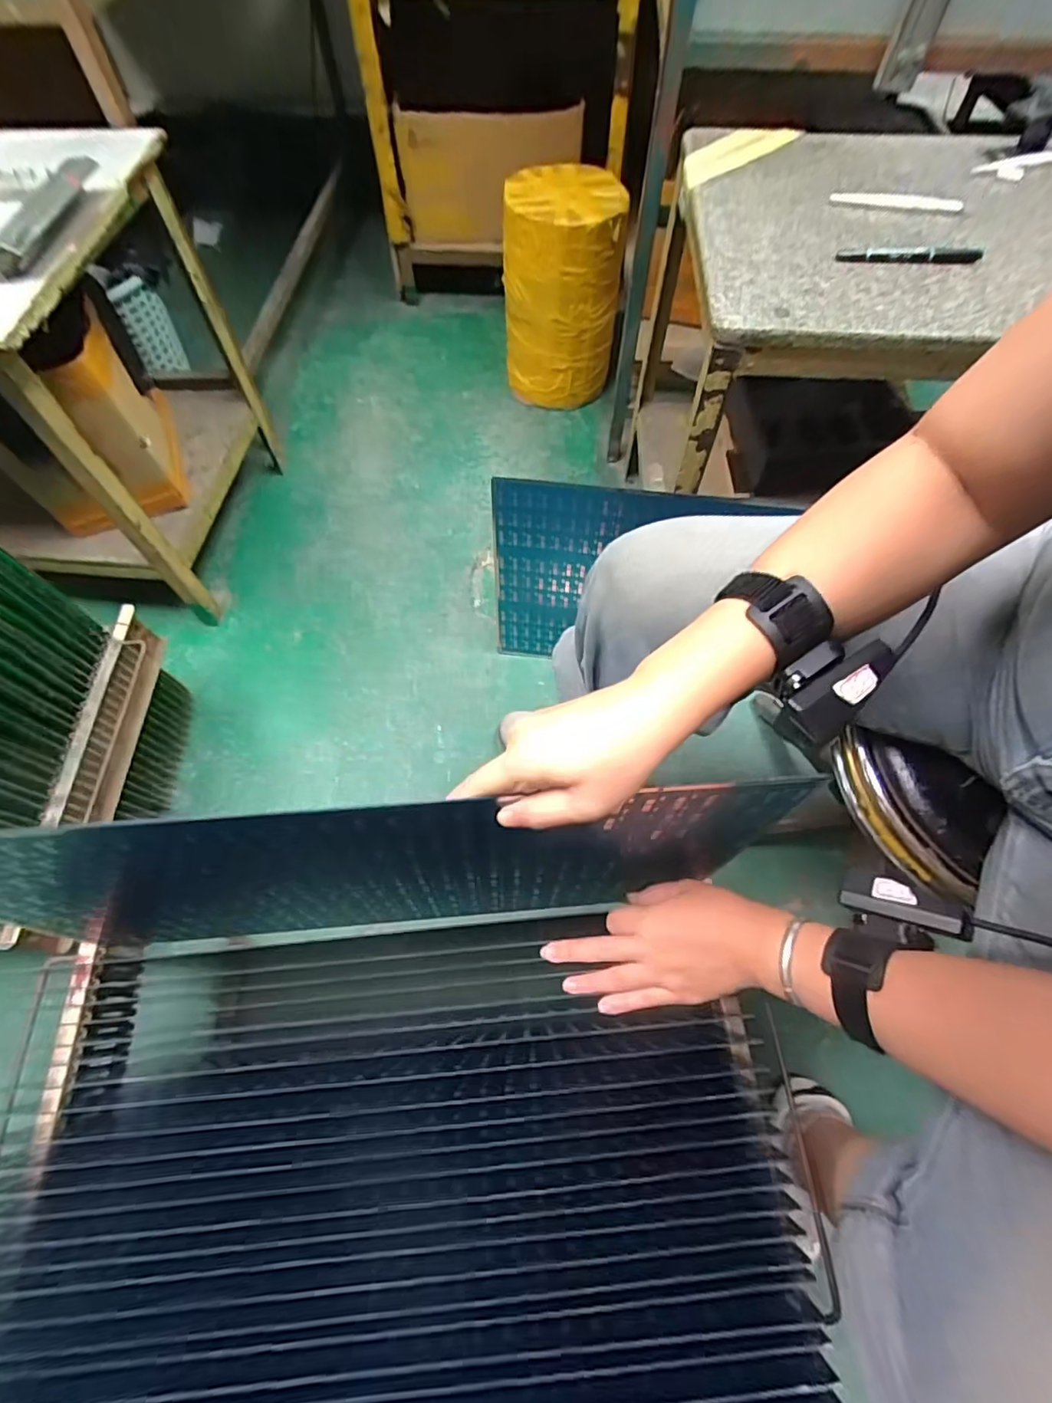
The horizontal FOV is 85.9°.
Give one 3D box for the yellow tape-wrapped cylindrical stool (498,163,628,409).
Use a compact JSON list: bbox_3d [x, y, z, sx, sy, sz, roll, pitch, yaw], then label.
[{"bbox_3d":[0.070,-0.797,1.135,0.214,0.360,0.214,0,63,1],"label":"yellow tape-wrapped cylindrical stool"}]

